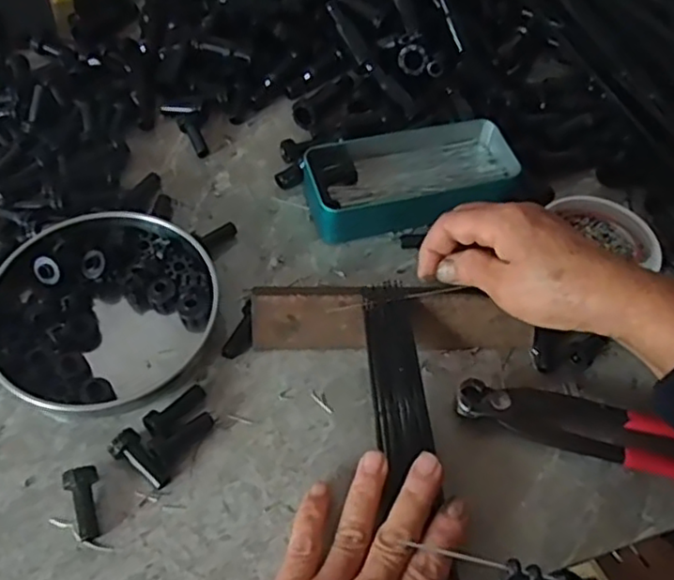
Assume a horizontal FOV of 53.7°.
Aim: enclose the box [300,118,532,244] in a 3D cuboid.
[{"bbox_3d":[0.055,-0.085,0.490,0.154,0.032,0.072,-13,57,-12],"label":"box"}]

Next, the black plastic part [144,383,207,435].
[{"bbox_3d":[-0.095,0.069,0.390,0.013,0.013,0.038,35,60,20],"label":"black plastic part"}]

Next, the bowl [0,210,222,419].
[{"bbox_3d":[-0.146,0.011,0.419,0.135,0.024,0.127,1,55,-2],"label":"bowl"}]

